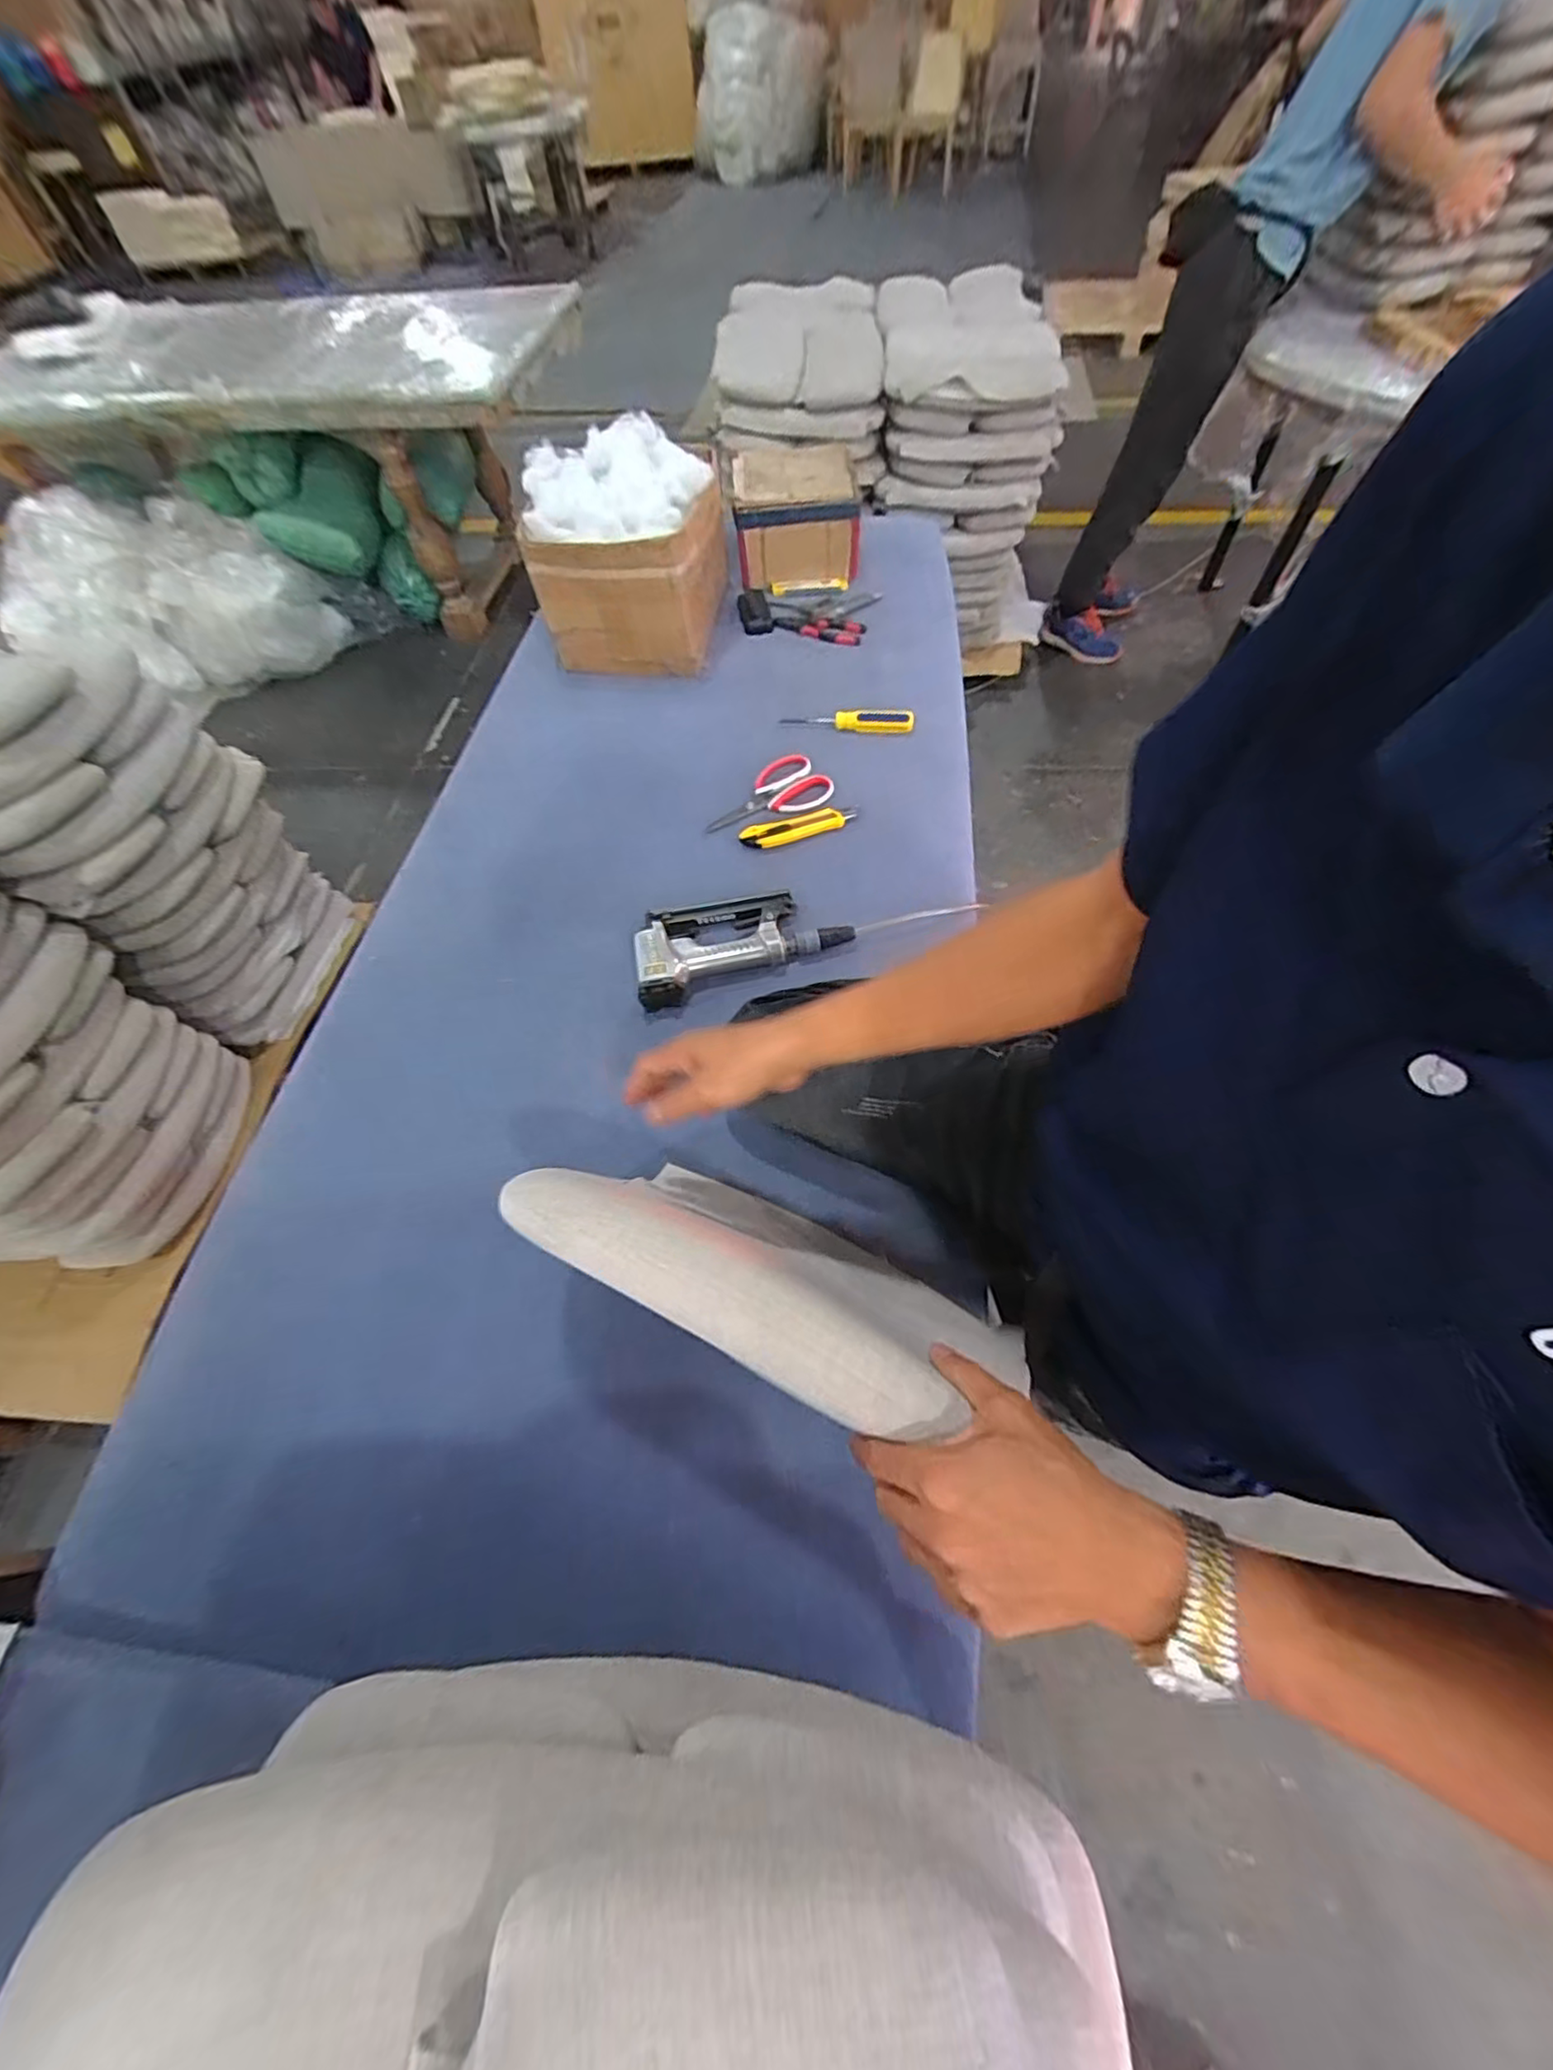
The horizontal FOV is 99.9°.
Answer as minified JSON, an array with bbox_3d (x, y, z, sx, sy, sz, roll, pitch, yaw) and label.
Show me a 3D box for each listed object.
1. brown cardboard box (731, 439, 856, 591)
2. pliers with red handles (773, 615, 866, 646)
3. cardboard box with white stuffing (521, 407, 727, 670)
[{"bbox_3d":[0.034,-0.886,1.132,0.208,0.135,0.202,-2,61,1],"label":"brown cardboard box"},{"bbox_3d":[0.070,-0.686,1.100,0.152,0.011,0.060,7,62,6],"label":"pliers with red handles"},{"bbox_3d":[-0.224,-0.738,1.005,0.279,0.232,0.242,8,62,7],"label":"cardboard box with white stuffing"}]

